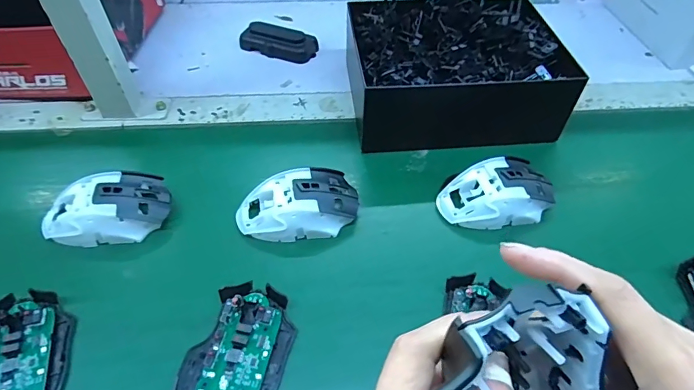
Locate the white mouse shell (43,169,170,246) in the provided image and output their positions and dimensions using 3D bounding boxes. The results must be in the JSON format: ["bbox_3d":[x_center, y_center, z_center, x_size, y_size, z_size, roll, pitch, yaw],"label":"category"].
[{"bbox_3d":[-0.228,0.010,0.414,0.109,0.032,0.065,-6,55,-5],"label":"white mouse shell"}]

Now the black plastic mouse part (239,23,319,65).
[{"bbox_3d":[-0.097,-0.214,0.613,0.106,0.027,0.044,15,51,12],"label":"black plastic mouse part"}]

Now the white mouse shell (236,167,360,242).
[{"bbox_3d":[-0.047,0.006,0.422,0.113,0.032,0.066,-6,55,-5],"label":"white mouse shell"}]

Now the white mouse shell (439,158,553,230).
[{"bbox_3d":[0.150,-0.001,0.438,0.118,0.042,0.069,-11,56,-9],"label":"white mouse shell"}]

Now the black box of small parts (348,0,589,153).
[{"bbox_3d":[0.122,-0.150,0.508,0.218,0.097,0.172,-4,55,-4],"label":"black box of small parts"}]

